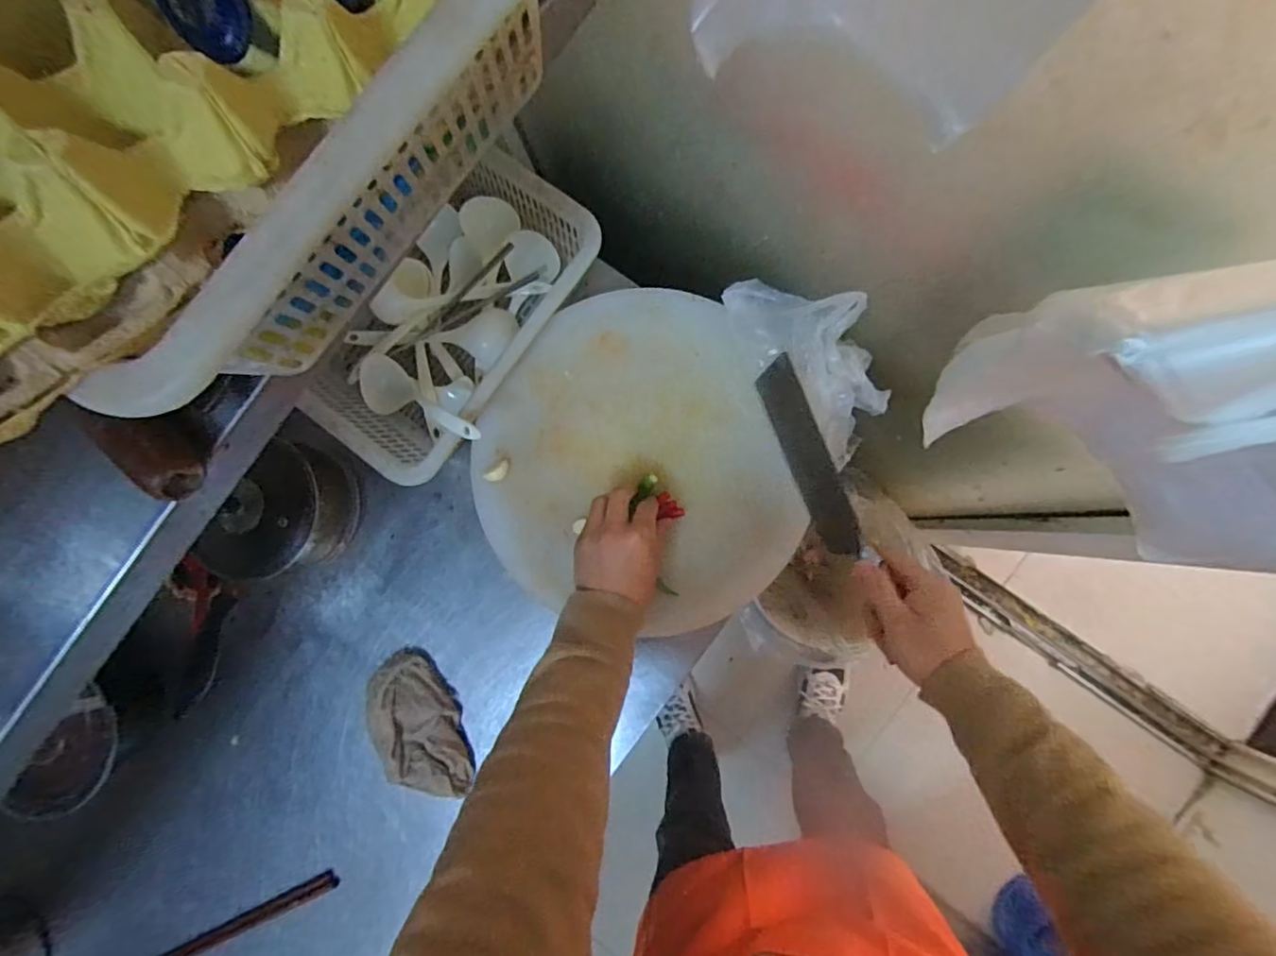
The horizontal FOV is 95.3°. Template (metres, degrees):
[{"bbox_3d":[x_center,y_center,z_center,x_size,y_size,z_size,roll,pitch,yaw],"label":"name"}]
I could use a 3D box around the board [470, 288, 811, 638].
[{"bbox_3d":[-0.013,-0.014,0.634,0.322,0.022,0.364,-19,84,5],"label":"board"}]

